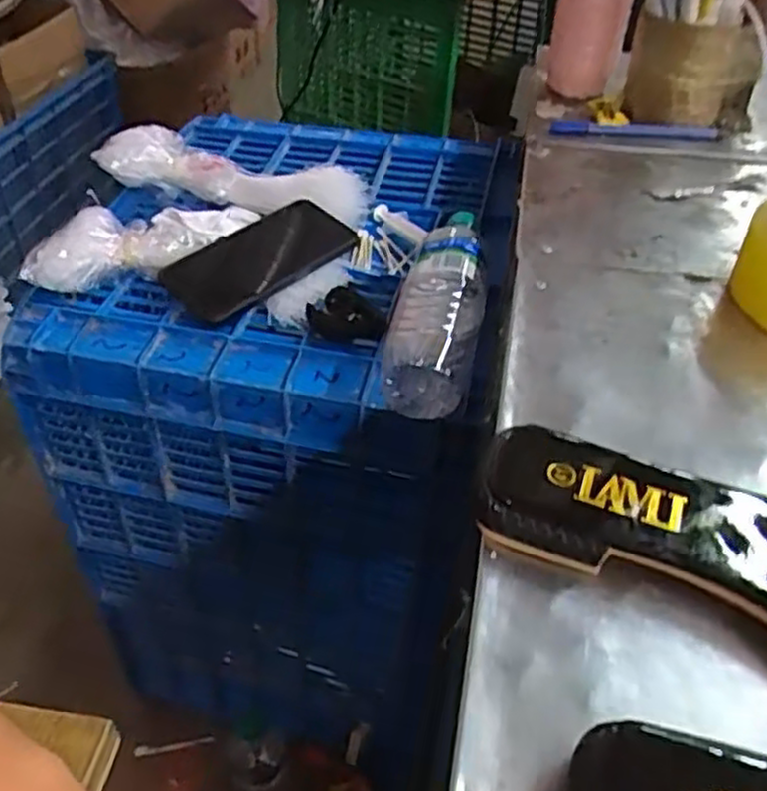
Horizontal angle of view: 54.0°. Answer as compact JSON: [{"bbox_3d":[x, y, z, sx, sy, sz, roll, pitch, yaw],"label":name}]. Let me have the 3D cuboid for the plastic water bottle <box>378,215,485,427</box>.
[{"bbox_3d":[0.048,-0.078,0.589,0.064,0.059,0.221,11,44,10],"label":"plastic water bottle"}]

